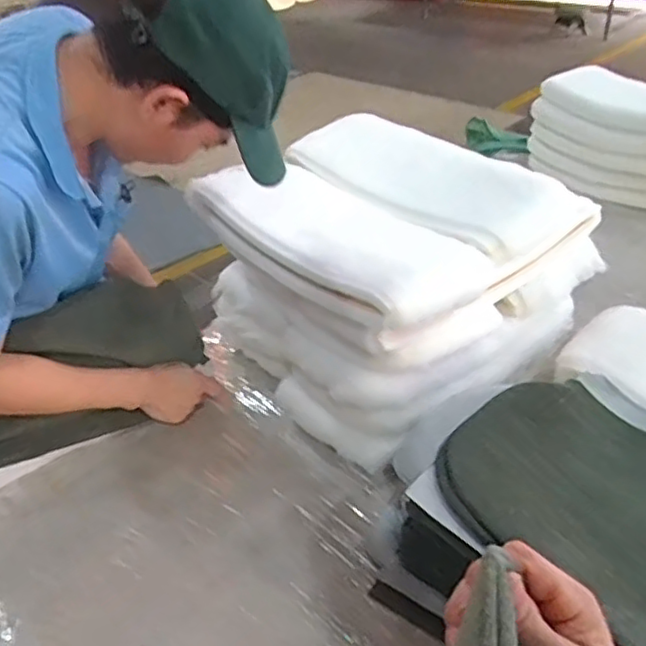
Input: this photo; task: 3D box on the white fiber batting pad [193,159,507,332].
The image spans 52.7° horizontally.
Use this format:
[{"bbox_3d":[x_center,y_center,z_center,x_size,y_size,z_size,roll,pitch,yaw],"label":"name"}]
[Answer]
[{"bbox_3d":[0.016,-0.133,0.923,0.220,0.074,0.445,-30,43,-30],"label":"white fiber batting pad"}]

